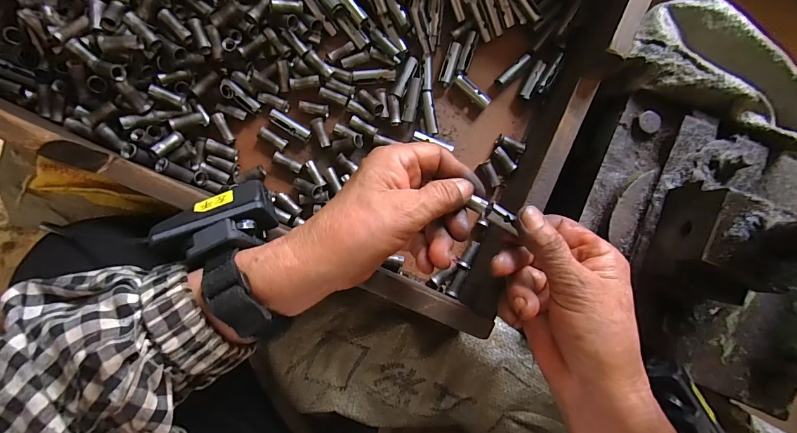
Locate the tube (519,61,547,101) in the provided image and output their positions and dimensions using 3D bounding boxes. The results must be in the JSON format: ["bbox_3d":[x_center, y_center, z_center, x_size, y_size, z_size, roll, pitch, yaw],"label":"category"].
[{"bbox_3d":[0.121,-0.123,0.339,0.010,0.009,0.037,26,87,0],"label":"tube"}]

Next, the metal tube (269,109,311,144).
[{"bbox_3d":[-0.091,-0.077,0.319,0.037,0.012,0.012,32,87,0],"label":"metal tube"}]

